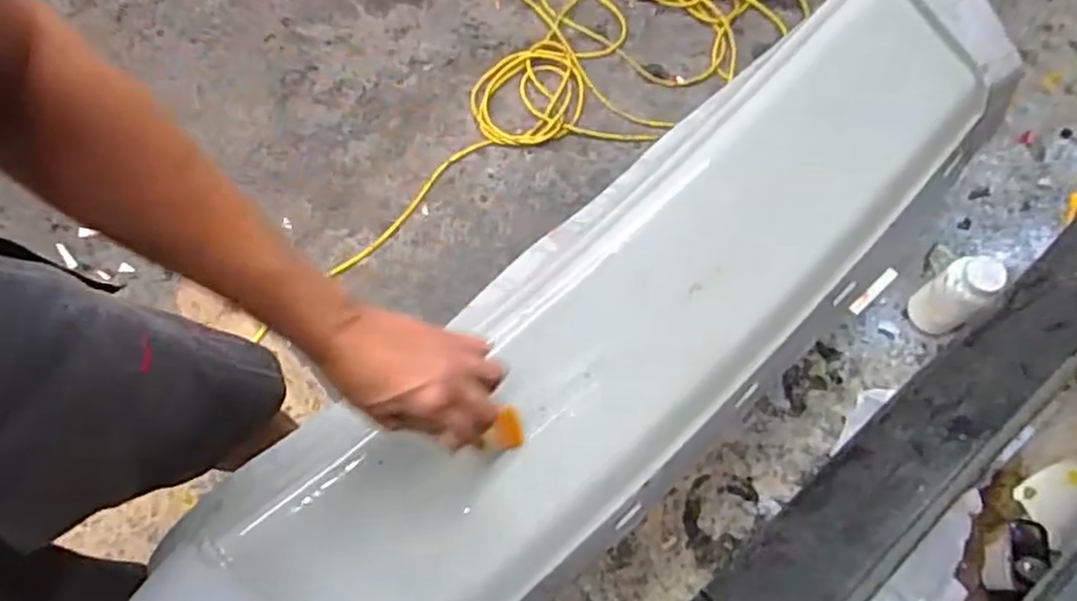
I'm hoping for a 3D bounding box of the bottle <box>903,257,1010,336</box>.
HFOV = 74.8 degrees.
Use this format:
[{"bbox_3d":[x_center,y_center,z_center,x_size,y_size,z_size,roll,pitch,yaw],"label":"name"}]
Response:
[{"bbox_3d":[0.736,-0.007,1.252,0.093,0.184,0.085,-1,68,2],"label":"bottle"}]

